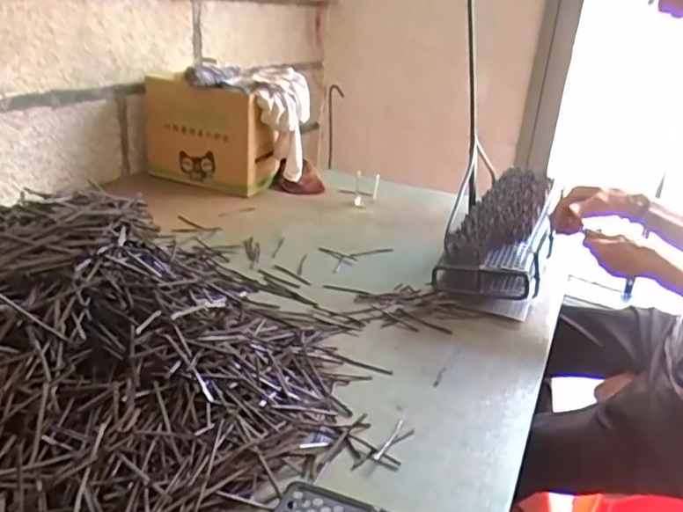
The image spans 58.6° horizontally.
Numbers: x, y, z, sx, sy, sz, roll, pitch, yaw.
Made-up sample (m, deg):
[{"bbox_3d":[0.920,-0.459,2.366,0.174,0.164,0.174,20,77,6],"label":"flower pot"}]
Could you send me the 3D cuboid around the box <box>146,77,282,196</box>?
[{"bbox_3d":[-0.325,-0.292,1.480,0.310,0.237,0.131,14,24,21],"label":"box"}]

